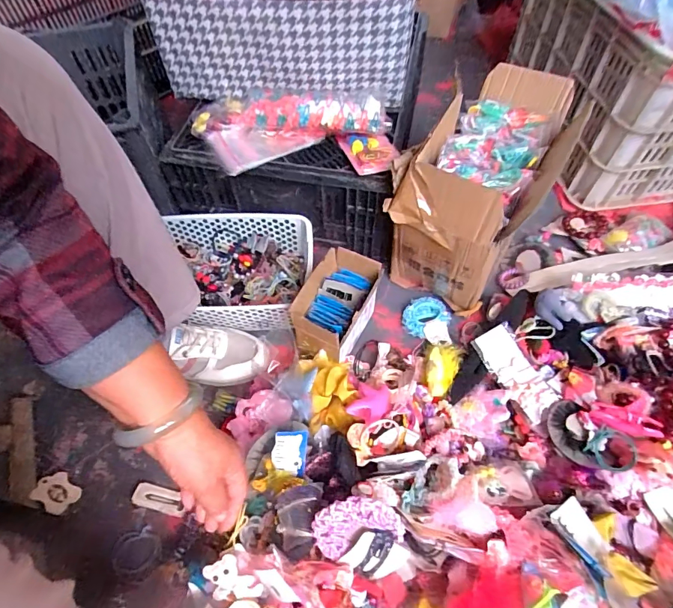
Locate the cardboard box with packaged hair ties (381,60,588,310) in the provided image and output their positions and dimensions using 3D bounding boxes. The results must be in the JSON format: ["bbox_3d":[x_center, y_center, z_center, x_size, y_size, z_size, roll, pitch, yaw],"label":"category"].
[{"bbox_3d":[0.236,-0.188,0.693,0.192,0.229,0.342,30,62,19],"label":"cardboard box with packaged hair ties"}]

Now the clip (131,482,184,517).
[{"bbox_3d":[-0.240,0.264,0.564,0.073,0.008,0.029,11,58,9],"label":"clip"}]

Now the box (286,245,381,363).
[{"bbox_3d":[0.001,0.004,0.637,0.095,0.083,0.153,23,60,16],"label":"box"}]

